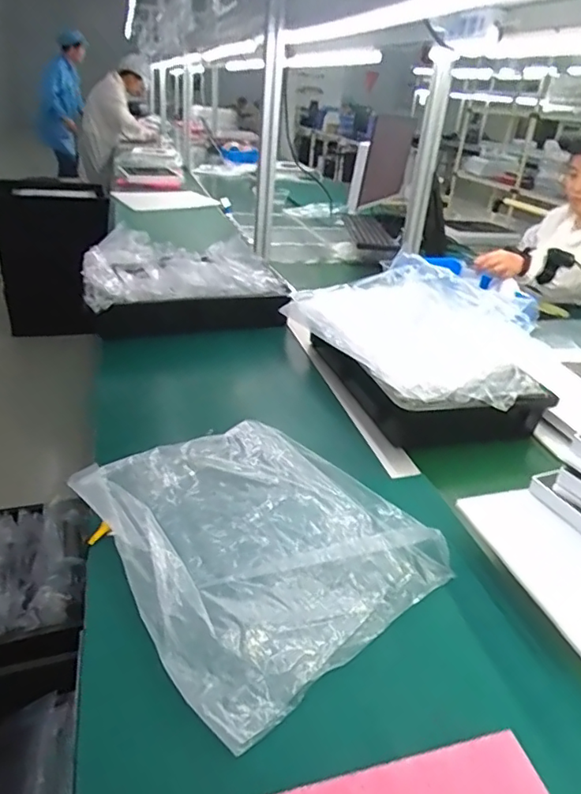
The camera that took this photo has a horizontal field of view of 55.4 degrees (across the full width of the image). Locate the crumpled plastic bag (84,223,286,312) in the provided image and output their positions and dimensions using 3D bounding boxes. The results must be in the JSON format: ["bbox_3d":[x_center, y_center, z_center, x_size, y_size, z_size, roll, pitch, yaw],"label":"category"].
[{"bbox_3d":[-0.242,-0.307,1.236,0.412,0.095,0.292,-7,32,-20],"label":"crumpled plastic bag"}]

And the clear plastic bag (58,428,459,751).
[{"bbox_3d":[-0.043,0.152,0.638,0.319,0.031,0.368,-19,38,-36],"label":"clear plastic bag"}]

